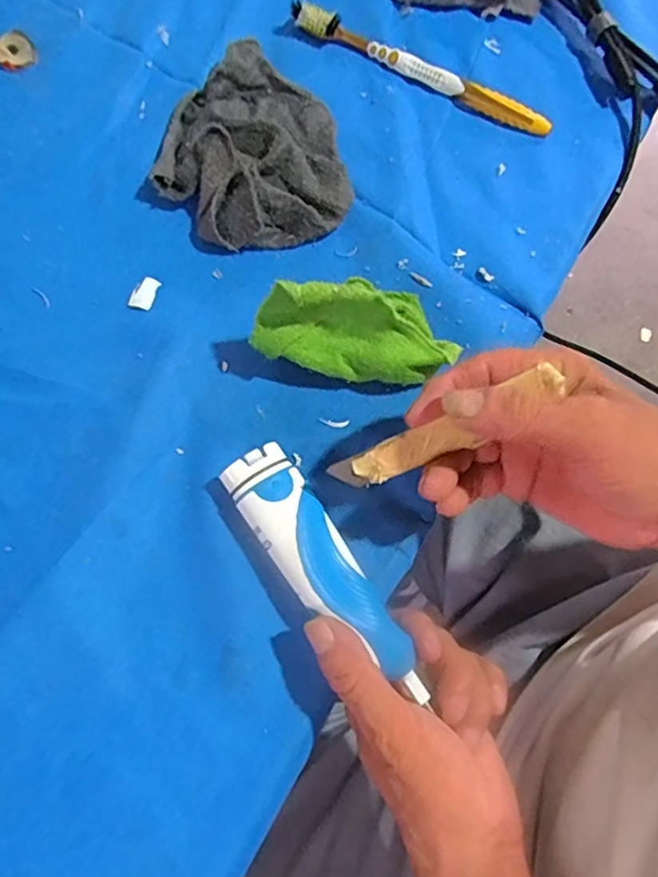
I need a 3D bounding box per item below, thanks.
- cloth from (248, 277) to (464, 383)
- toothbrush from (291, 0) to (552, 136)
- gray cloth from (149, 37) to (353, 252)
[{"bbox_3d":[0.016,-0.060,0.319,0.110,0.052,0.049,9,73,0],"label":"cloth"},{"bbox_3d":[0.061,-0.247,0.398,0.185,0.016,0.013,27,74,6],"label":"toothbrush"},{"bbox_3d":[-0.049,-0.182,0.368,0.110,0.027,0.134,-9,74,-5],"label":"gray cloth"}]

